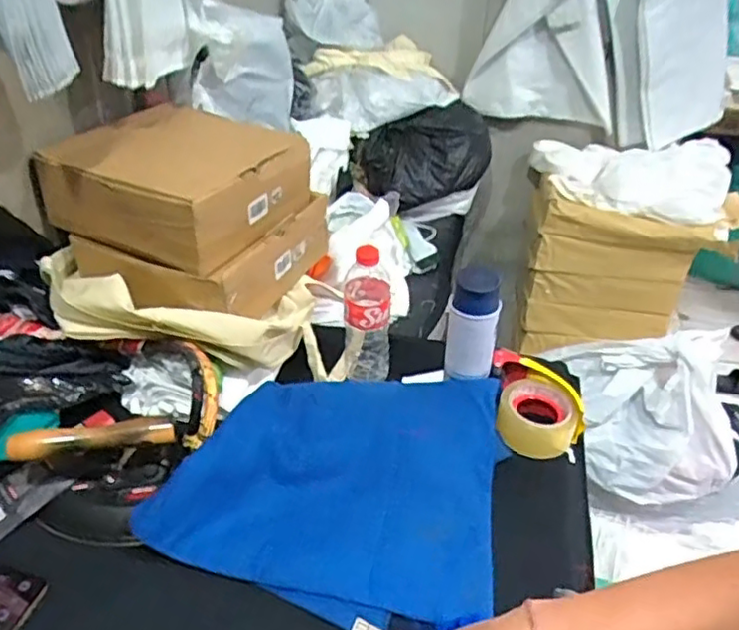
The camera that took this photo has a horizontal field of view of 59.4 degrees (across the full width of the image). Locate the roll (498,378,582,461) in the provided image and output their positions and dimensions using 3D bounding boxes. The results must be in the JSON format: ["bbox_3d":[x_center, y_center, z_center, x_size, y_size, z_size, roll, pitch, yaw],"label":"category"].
[{"bbox_3d":[0.224,0.135,0.861,0.103,0.059,0.096,10,34,12],"label":"roll"}]

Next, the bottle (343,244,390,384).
[{"bbox_3d":[-0.002,0.003,0.901,0.065,0.211,0.066,1,34,-1],"label":"bottle"}]

